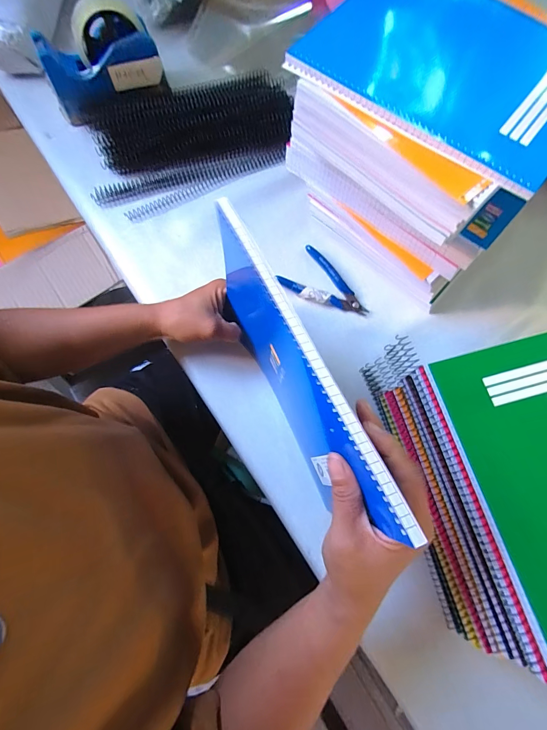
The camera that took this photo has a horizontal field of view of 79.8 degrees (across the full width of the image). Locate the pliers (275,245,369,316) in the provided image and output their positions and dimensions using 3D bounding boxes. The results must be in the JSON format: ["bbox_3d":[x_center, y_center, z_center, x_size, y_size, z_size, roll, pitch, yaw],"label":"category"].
[{"bbox_3d":[0.071,-0.100,0.427,0.113,0.017,0.072,36,77,10],"label":"pliers"}]

